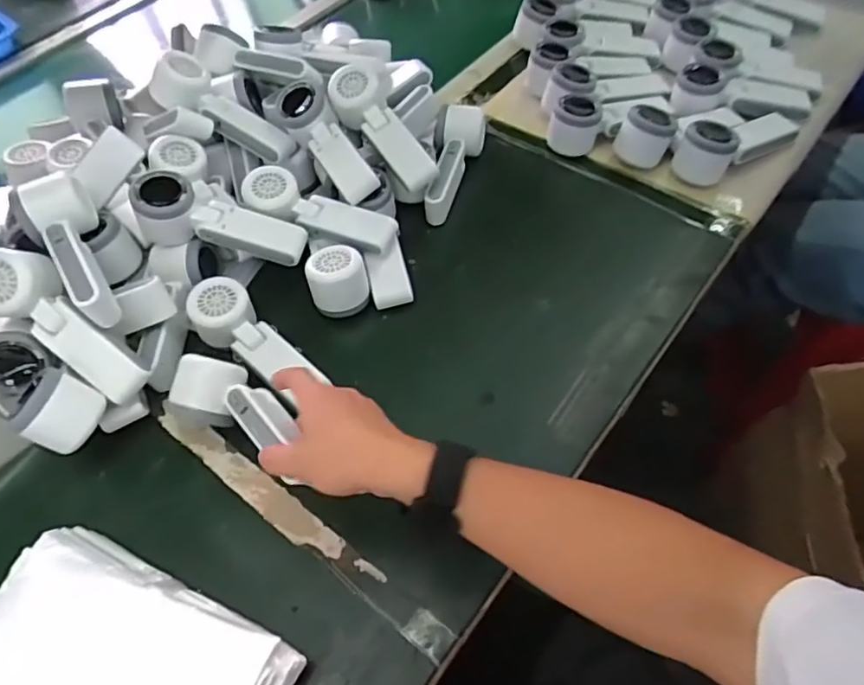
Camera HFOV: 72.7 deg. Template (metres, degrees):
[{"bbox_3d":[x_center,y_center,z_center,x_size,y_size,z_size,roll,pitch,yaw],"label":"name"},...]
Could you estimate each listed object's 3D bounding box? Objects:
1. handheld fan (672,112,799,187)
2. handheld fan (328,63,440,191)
[{"bbox_3d":[0.348,-0.234,0.672,0.142,0.056,0.058,-28,58,-14],"label":"handheld fan"},{"bbox_3d":[-0.054,-0.235,0.648,0.057,0.041,0.168,-32,77,-16],"label":"handheld fan"}]

